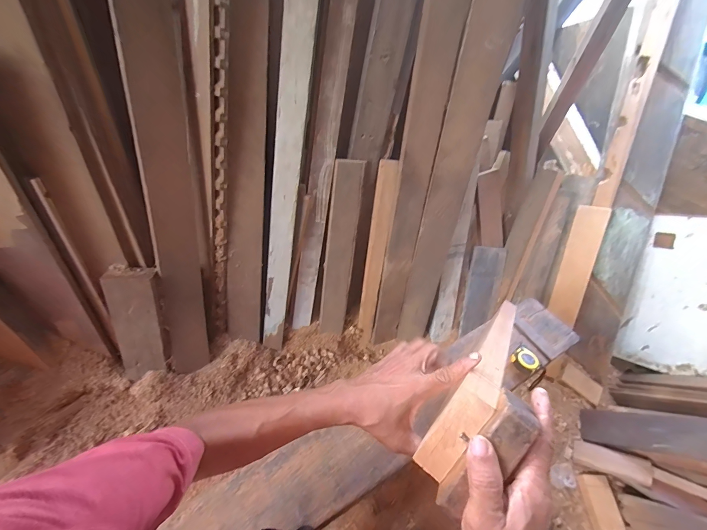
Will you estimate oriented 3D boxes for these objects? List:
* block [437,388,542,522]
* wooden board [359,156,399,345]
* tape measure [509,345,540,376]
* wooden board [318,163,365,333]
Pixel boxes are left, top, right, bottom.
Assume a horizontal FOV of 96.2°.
[{"bbox_3d":[0.125,0.180,0.301,0.041,0.031,0.125,38,102,25],"label":"block"},{"bbox_3d":[0.086,-0.004,1.243,0.073,0.774,0.040,10,28,6],"label":"wooden board"},{"bbox_3d":[0.483,0.268,0.891,0.067,0.025,0.065,38,59,25],"label":"tape measure"},{"bbox_3d":[-0.049,-0.025,1.175,0.110,0.689,0.027,0,30,-14],"label":"wooden board"}]

